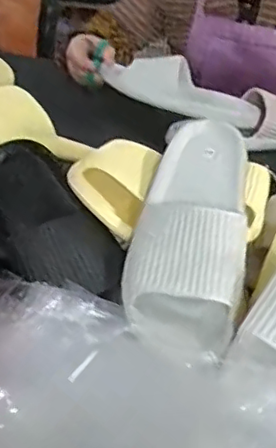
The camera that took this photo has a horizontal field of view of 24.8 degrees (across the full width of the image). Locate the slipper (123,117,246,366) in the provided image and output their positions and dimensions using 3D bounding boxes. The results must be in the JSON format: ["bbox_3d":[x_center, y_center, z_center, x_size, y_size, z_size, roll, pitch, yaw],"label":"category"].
[{"bbox_3d":[0.048,-0.003,0.604,0.109,0.061,0.274,7,55,6],"label":"slipper"}]

